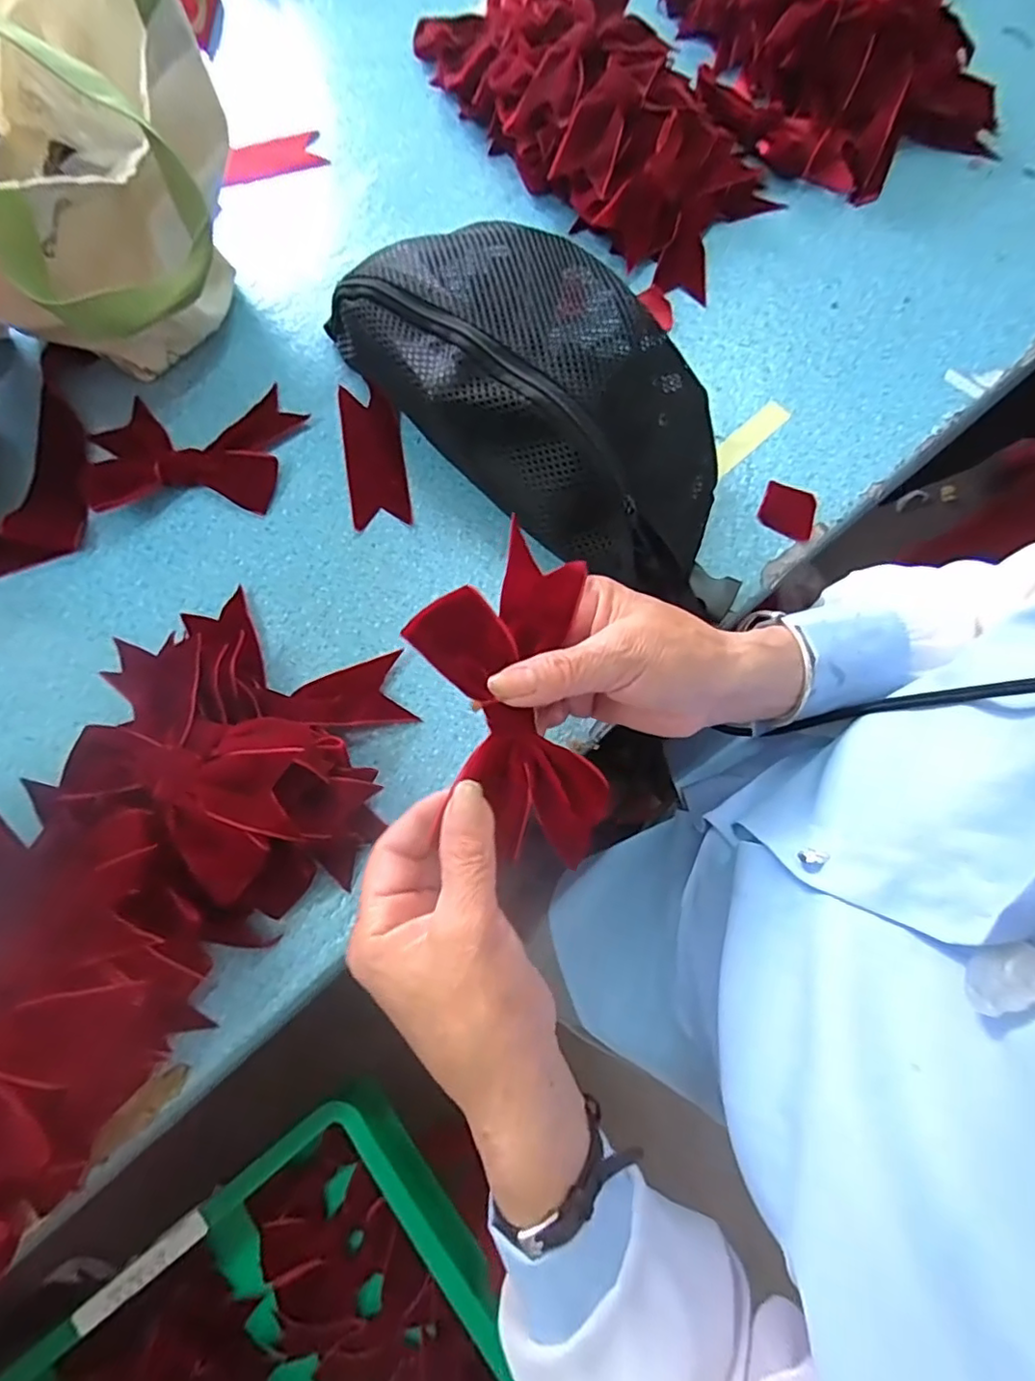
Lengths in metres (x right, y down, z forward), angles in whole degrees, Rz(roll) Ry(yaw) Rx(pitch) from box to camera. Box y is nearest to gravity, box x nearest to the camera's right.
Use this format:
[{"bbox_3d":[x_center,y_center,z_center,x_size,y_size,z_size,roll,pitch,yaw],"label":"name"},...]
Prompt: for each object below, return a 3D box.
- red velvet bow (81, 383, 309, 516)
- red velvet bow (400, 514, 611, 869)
[{"bbox_3d":[-0.215,-0.161,0.395,0.132,0.021,0.092,-4,75,0],"label":"red velvet bow"},{"bbox_3d":[0.002,0.006,0.261,0.074,0.025,0.138,-13,90,-3],"label":"red velvet bow"}]

